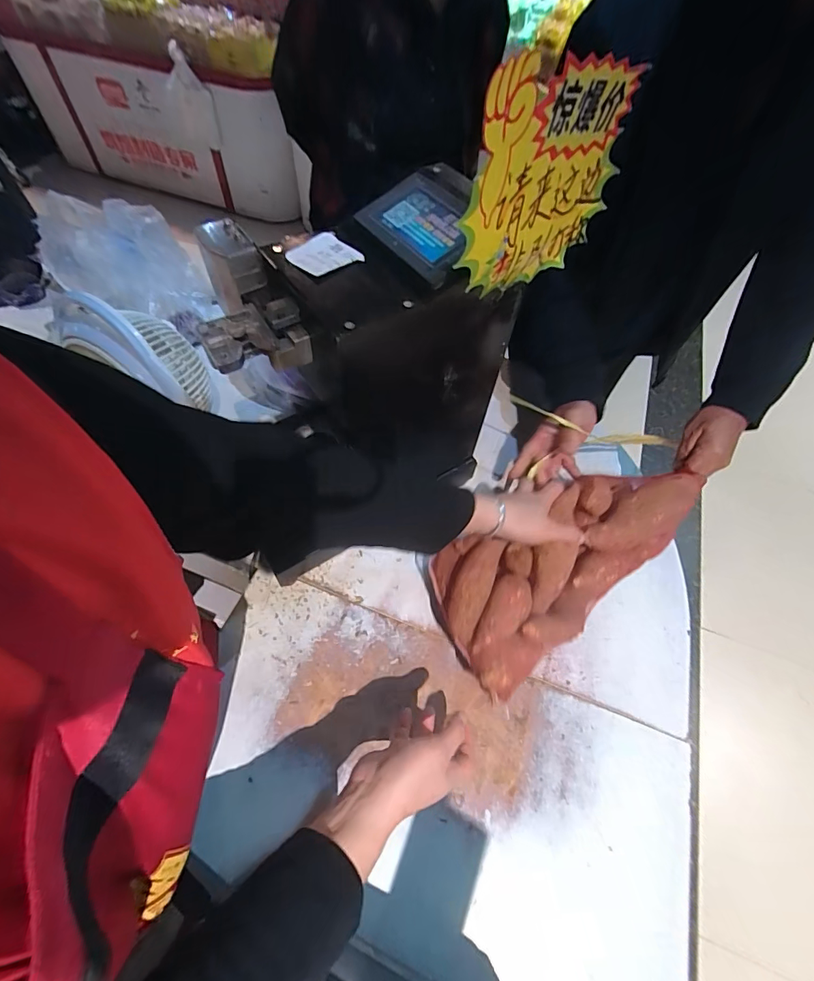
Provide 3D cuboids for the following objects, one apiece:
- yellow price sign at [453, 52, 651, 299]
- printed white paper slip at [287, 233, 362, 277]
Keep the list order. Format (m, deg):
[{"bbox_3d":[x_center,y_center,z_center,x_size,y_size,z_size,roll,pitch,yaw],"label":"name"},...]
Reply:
[{"bbox_3d":[0.110,-0.245,0.345,0.175,0.153,0.008,-32,65,-22],"label":"yellow price sign"},{"bbox_3d":[-0.080,-0.226,0.406,0.053,0.010,0.052,-37,66,-24],"label":"printed white paper slip"}]

